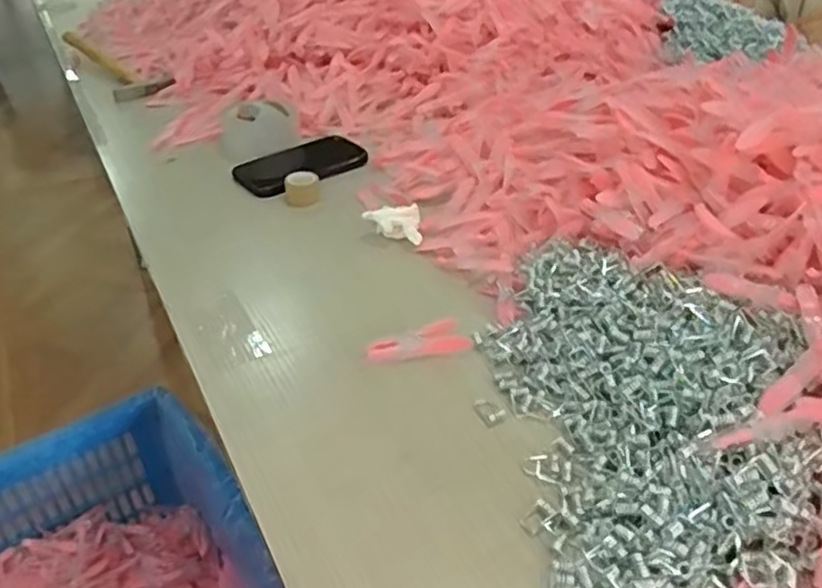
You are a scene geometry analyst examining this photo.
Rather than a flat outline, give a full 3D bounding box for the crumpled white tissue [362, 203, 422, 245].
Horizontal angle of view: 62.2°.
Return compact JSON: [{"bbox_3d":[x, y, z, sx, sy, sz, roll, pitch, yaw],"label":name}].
[{"bbox_3d":[-0.018,-0.070,0.668,0.054,0.020,0.038,-6,39,-1],"label":"crumpled white tissue"}]

